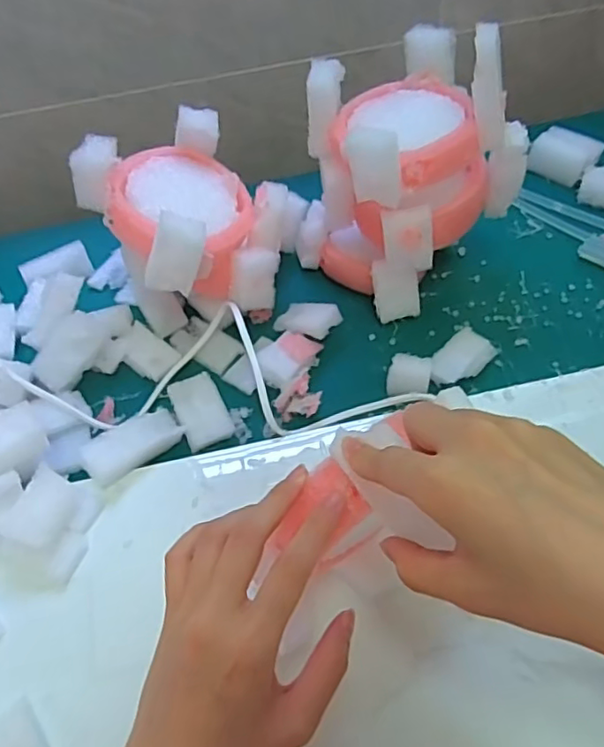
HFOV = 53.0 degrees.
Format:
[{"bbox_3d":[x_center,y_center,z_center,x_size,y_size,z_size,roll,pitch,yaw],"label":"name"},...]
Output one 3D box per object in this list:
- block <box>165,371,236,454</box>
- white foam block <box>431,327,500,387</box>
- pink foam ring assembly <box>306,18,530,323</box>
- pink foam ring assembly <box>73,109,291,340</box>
[{"bbox_3d":[-0.072,0.026,0.435,0.034,0.013,0.052,-22,56,-12],"label":"block"},{"bbox_3d":[0.118,-0.009,0.454,0.055,0.018,0.031,-39,61,-22],"label":"white foam block"},{"bbox_3d":[0.077,-0.147,0.456,0.129,0.176,0.120,-27,57,-17],"label":"pink foam ring assembly"},{"bbox_3d":[-0.078,-0.105,0.459,0.114,0.127,0.125,-1,58,1],"label":"pink foam ring assembly"}]

